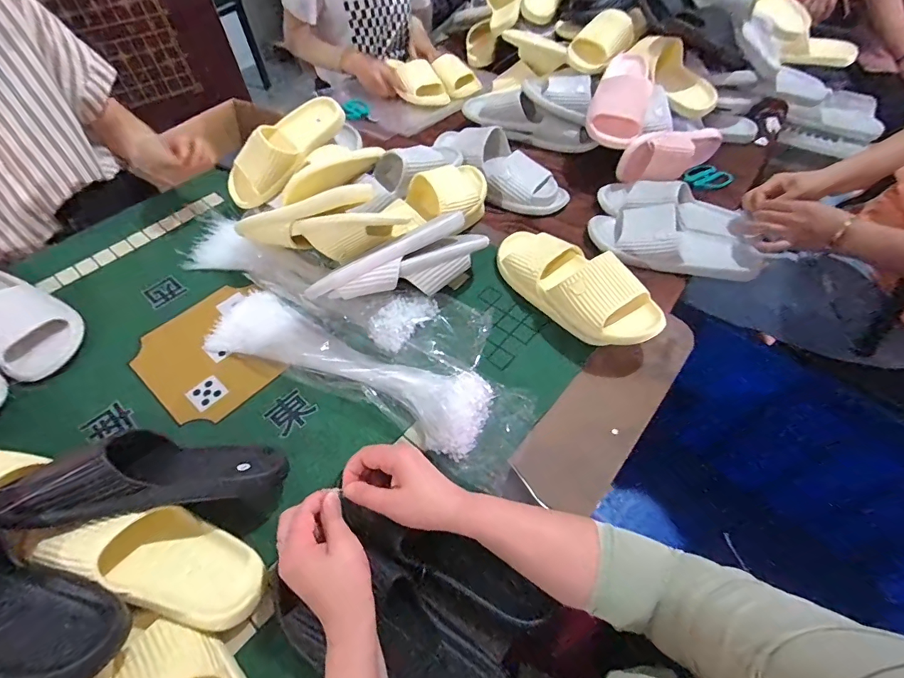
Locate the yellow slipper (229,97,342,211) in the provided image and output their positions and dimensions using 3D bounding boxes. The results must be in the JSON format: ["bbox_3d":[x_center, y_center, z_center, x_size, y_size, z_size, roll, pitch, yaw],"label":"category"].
[{"bbox_3d":[-0.299,-0.340,0.757,0.245,0.073,0.082,-45,62,-5],"label":"yellow slipper"}]

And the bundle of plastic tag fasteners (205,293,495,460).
[{"bbox_3d":[-0.157,0.023,0.588,0.440,0.051,0.103,21,55,16],"label":"bundle of plastic tag fasteners"}]

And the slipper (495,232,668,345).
[{"bbox_3d":[0.174,-0.083,0.635,0.095,0.089,0.275,-29,57,-21],"label":"slipper"}]

